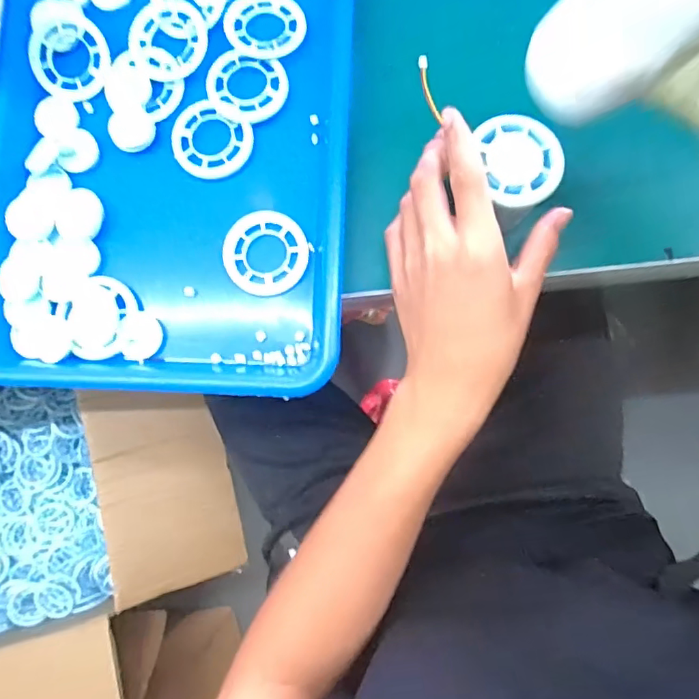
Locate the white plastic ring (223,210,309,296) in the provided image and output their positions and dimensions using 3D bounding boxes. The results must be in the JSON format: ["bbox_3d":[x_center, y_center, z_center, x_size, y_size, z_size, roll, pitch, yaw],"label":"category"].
[{"bbox_3d":[-0.059,-0.068,0.347,0.058,0.004,0.060,0,84,3],"label":"white plastic ring"}]

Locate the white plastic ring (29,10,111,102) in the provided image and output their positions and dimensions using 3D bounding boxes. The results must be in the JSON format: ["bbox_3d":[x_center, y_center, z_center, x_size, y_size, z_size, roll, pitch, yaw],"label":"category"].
[{"bbox_3d":[-0.206,-0.215,0.366,0.060,0.005,0.056,0,97,-1],"label":"white plastic ring"}]

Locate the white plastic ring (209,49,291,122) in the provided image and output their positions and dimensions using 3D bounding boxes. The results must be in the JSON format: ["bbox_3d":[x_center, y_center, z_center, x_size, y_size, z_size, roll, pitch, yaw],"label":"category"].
[{"bbox_3d":[-0.074,-0.188,0.358,0.057,0.006,0.049,11,85,5],"label":"white plastic ring"}]

